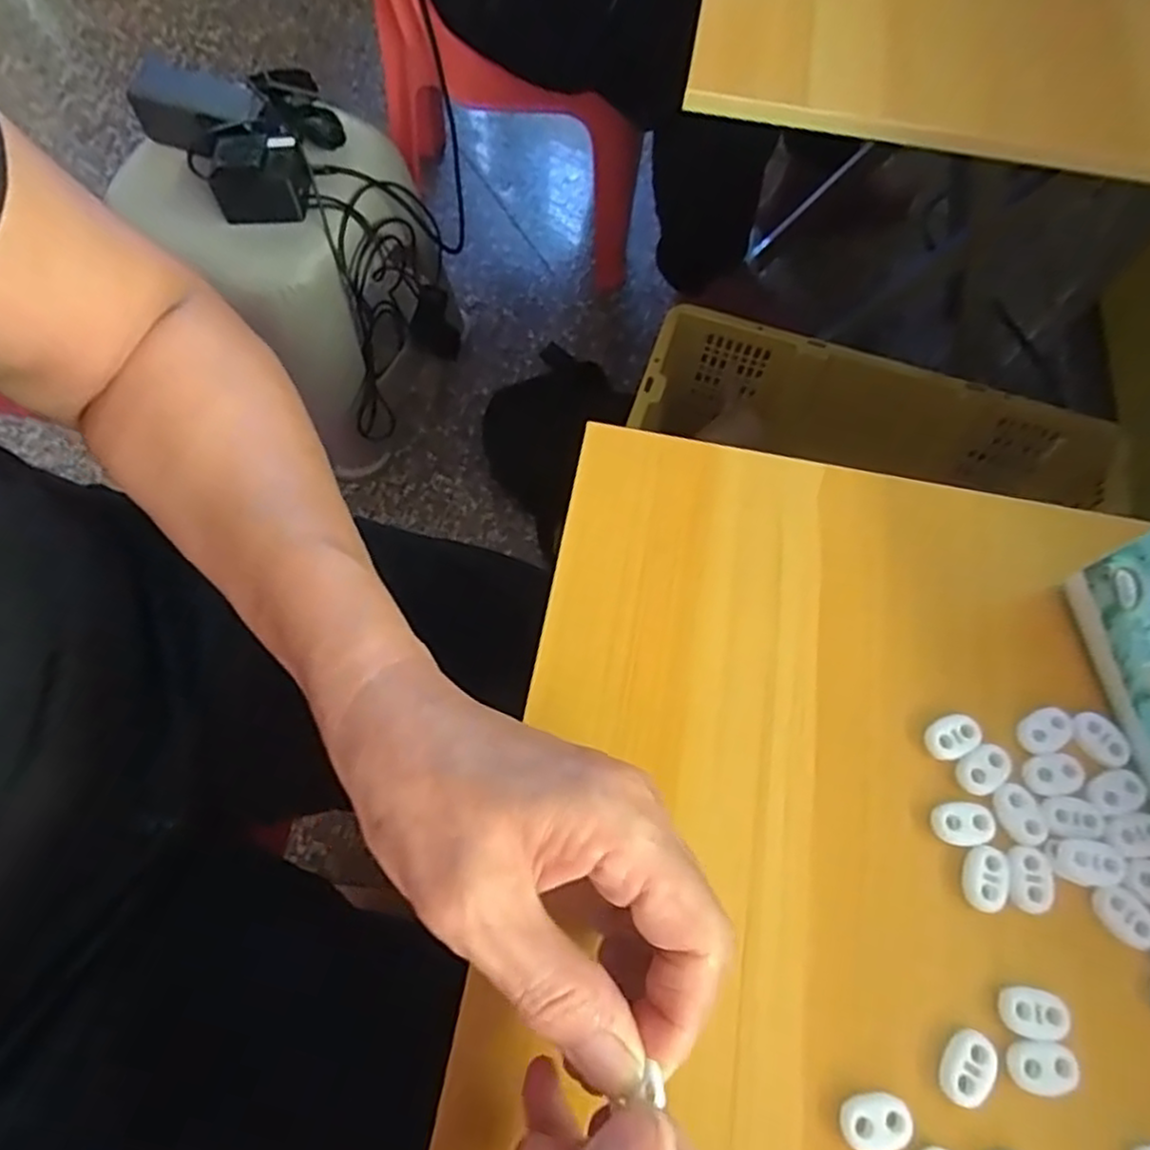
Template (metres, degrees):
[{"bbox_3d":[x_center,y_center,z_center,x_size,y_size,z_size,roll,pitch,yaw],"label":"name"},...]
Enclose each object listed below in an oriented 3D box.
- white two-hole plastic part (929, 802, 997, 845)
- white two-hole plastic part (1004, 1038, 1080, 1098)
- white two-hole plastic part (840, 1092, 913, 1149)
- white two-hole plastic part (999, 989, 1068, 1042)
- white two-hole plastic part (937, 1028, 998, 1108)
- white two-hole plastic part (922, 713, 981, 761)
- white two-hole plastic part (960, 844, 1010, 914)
[{"bbox_3d":[0.145,0.092,0.261,0.023,0.004,0.014,0,67,-2],"label":"white two-hole plastic part"},{"bbox_3d":[0.154,0.163,0.233,0.021,0.005,0.015,9,67,2],"label":"white two-hole plastic part"},{"bbox_3d":[0.097,0.176,0.226,0.022,0.005,0.015,-14,68,-7],"label":"white two-hole plastic part"},{"bbox_3d":[0.156,0.149,0.239,0.021,0.005,0.014,8,67,1],"label":"white two-hole plastic part"},{"bbox_3d":[0.129,0.162,0.232,0.014,0.005,0.022,29,69,10],"label":"white two-hole plastic part"},{"bbox_3d":[0.147,0.063,0.274,0.023,0.004,0.016,-20,70,-10],"label":"white two-hole plastic part"},{"bbox_3d":[0.149,0.110,0.255,0.015,0.004,0.022,17,68,5],"label":"white two-hole plastic part"}]

